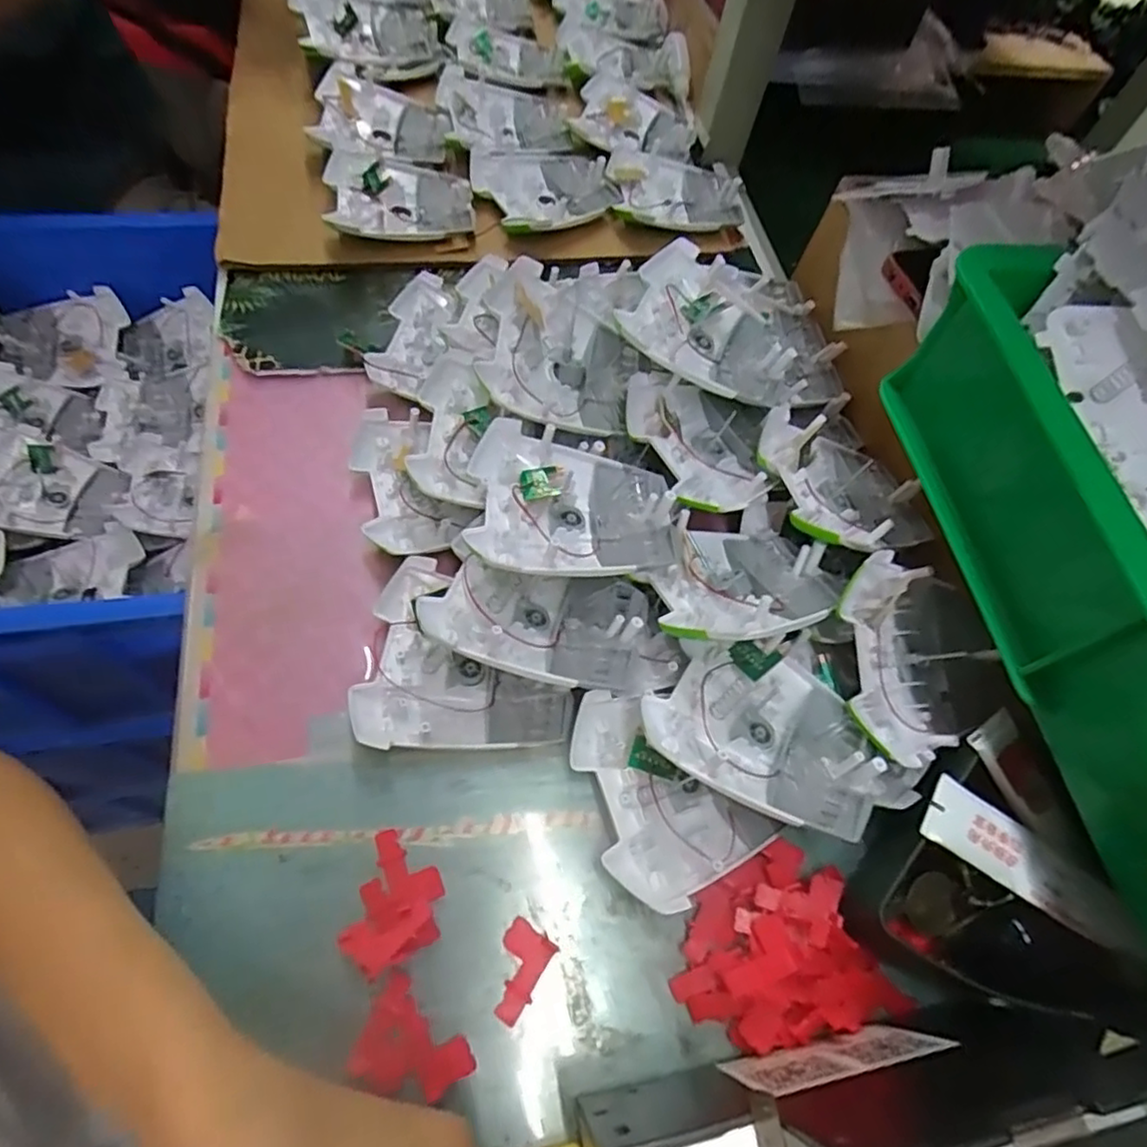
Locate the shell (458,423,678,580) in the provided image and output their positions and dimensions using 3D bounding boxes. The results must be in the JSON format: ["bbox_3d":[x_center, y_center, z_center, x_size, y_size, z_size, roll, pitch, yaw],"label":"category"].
[{"bbox_3d":[-0.001,-0.037,0.347,0.103,0.029,0.096,0,62,-7],"label":"shell"}]

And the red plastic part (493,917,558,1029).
[{"bbox_3d":[-0.026,0.177,0.293,0.023,0.004,0.037,29,62,9],"label":"red plastic part"}]

